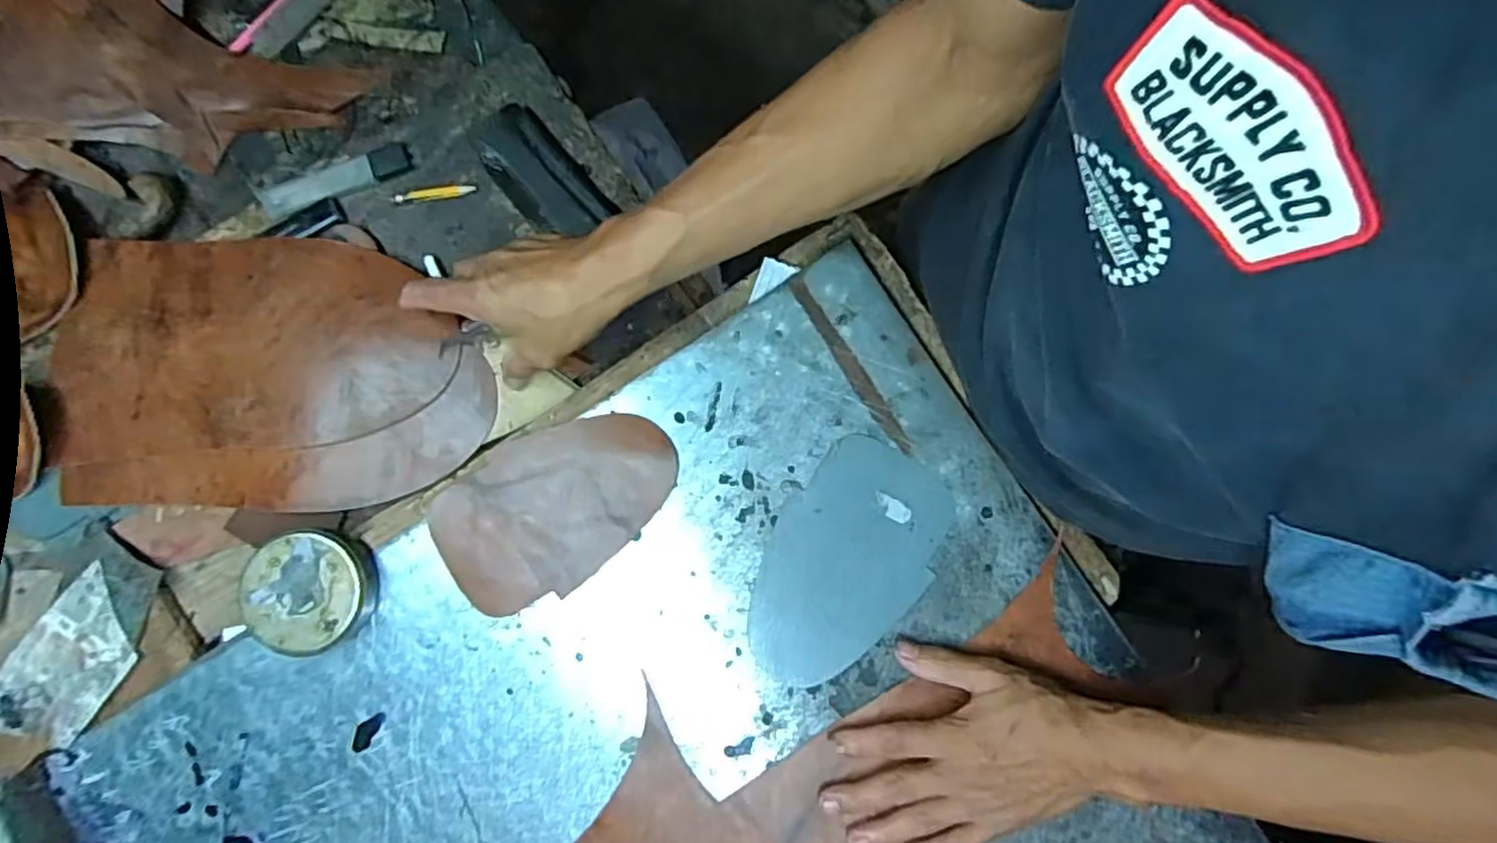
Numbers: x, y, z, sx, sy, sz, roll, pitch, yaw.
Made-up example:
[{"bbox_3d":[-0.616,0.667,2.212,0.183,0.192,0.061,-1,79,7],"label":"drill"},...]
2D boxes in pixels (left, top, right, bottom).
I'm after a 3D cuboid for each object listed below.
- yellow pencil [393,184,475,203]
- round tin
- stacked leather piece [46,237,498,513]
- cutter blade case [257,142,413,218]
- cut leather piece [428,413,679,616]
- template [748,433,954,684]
[{"bbox_3d":[-0.236,-0.170,0.520,0.061,0.006,0.009,-8,79,-3],"label":"yellow pencil"},{"bbox_3d":[-0.284,0.111,0.451,0.074,0.030,0.075,0,79,-1],"label":"round tin"},{"bbox_3d":[-0.339,-0.035,0.491,0.305,0.025,0.189,2,79,-1],"label":"stacked leather piece"},{"bbox_3d":[-0.311,-0.183,0.519,0.115,0.009,0.028,-19,80,-5],"label":"cutter blade case"},{"bbox_3d":[-0.128,0.054,0.465,0.163,0.006,0.101,-29,88,-1],"label":"cut leather piece"},{"bbox_3d":[0.062,0.094,0.460,0.099,0.004,0.164,37,87,4],"label":"template"}]

